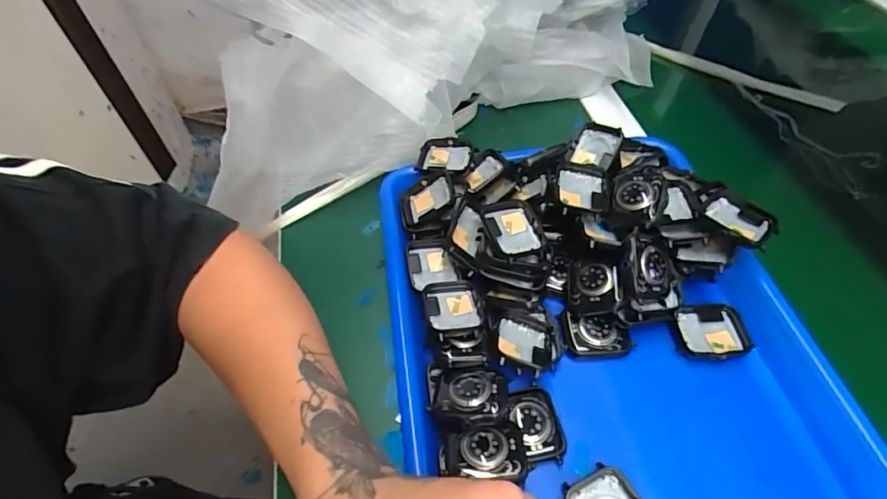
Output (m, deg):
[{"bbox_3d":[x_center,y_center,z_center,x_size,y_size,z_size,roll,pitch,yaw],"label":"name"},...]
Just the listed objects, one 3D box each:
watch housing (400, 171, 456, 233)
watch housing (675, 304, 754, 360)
[{"bbox_3d":[-0.013,-0.036,0.368,0.046,0.010,0.041,-26,57,19],"label":"watch housing"},{"bbox_3d":[0.177,0.055,0.318,0.049,0.012,0.037,-2,52,1],"label":"watch housing"}]

